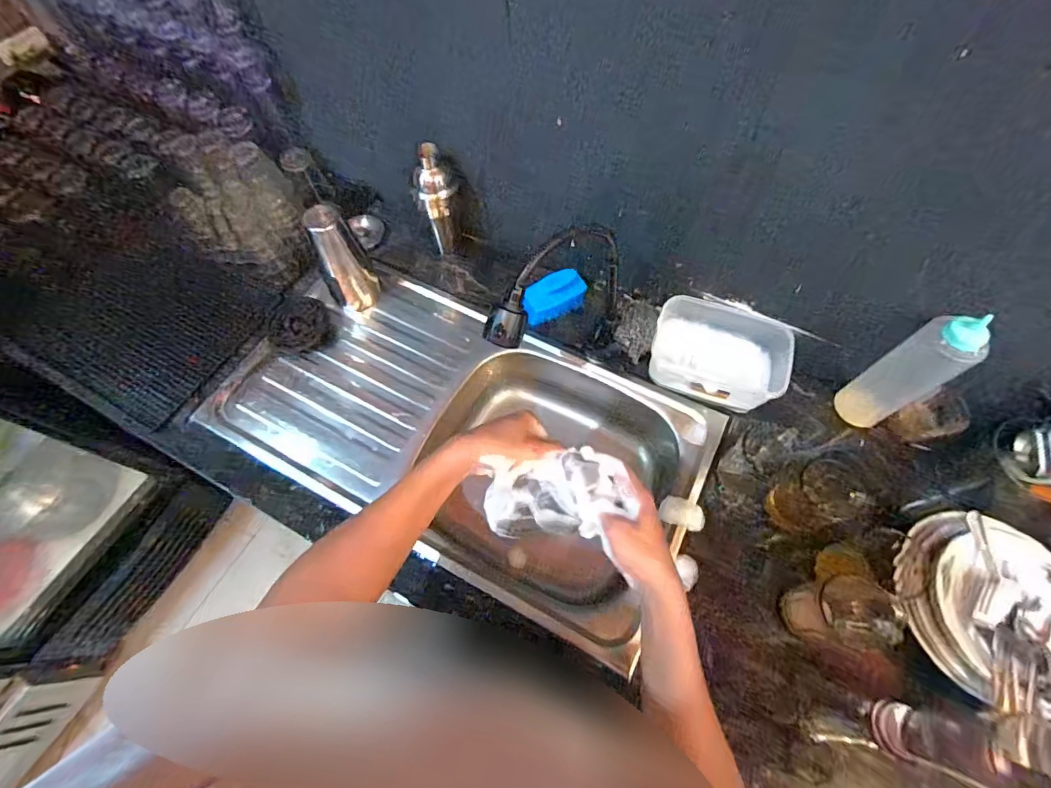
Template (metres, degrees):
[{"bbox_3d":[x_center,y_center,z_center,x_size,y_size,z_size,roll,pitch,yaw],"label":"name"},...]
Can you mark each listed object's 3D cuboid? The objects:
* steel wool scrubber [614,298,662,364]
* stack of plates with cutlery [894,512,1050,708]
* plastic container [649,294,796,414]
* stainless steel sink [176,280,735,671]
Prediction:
[{"bbox_3d":[0.184,-0.108,0.767,0.060,0.044,0.099,17,65,9],"label":"steel wool scrubber"},{"bbox_3d":[0.571,0.259,0.561,0.197,0.044,0.213,-25,66,-11],"label":"stack of plates with cutlery"},{"bbox_3d":[0.301,-0.064,0.732,0.200,0.072,0.151,26,67,12],"label":"plastic container"},{"bbox_3d":[-0.104,0.067,0.787,0.738,0.128,0.389,25,67,12],"label":"stainless steel sink"}]

